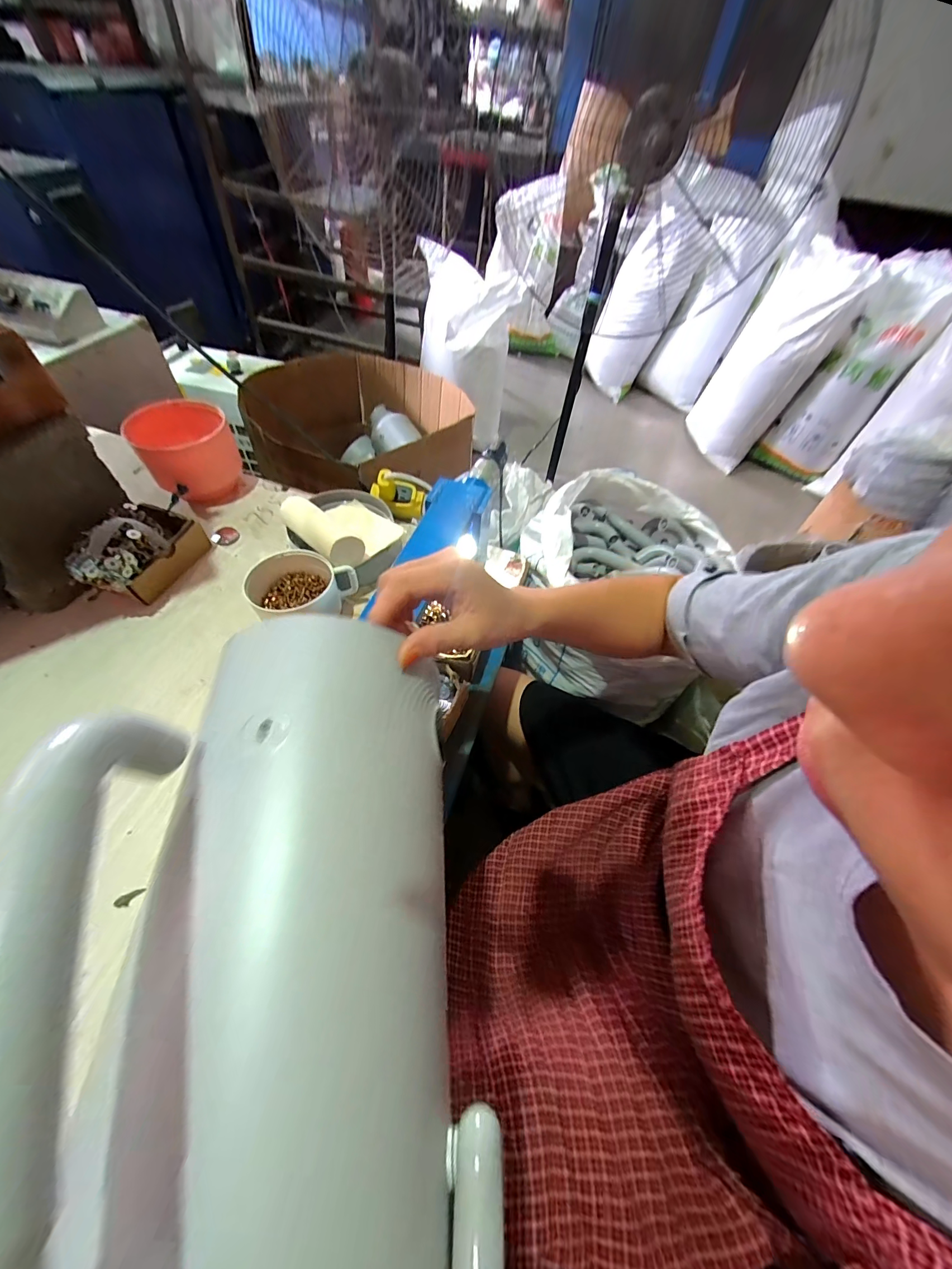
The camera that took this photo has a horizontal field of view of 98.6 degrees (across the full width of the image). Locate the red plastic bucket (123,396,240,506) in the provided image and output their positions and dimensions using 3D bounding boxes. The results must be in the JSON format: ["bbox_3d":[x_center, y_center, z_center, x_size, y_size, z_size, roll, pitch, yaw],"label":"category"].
[{"bbox_3d":[-0.481,-0.301,0.699,0.133,0.113,0.130,-24,60,-21],"label":"red plastic bucket"}]

